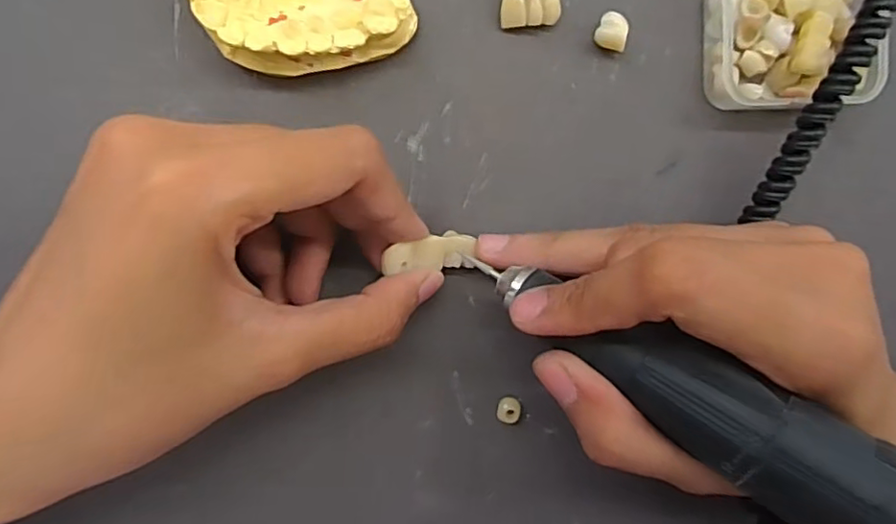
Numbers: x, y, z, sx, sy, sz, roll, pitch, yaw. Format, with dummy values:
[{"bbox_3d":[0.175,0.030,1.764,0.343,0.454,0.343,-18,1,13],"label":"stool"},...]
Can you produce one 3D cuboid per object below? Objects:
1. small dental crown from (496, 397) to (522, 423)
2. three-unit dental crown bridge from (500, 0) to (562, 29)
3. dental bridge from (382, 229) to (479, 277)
[{"bbox_3d":[0.022,0.052,0.209,0.008,0.004,0.009,4,95,-6],"label":"small dental crown"},{"bbox_3d":[0.027,-0.084,0.197,0.020,0.009,0.013,-4,96,-5],"label":"three-unit dental crown bridge"},{"bbox_3d":[-0.005,-0.002,0.191,0.029,0.006,0.012,-12,97,-26],"label":"dental bridge"}]

